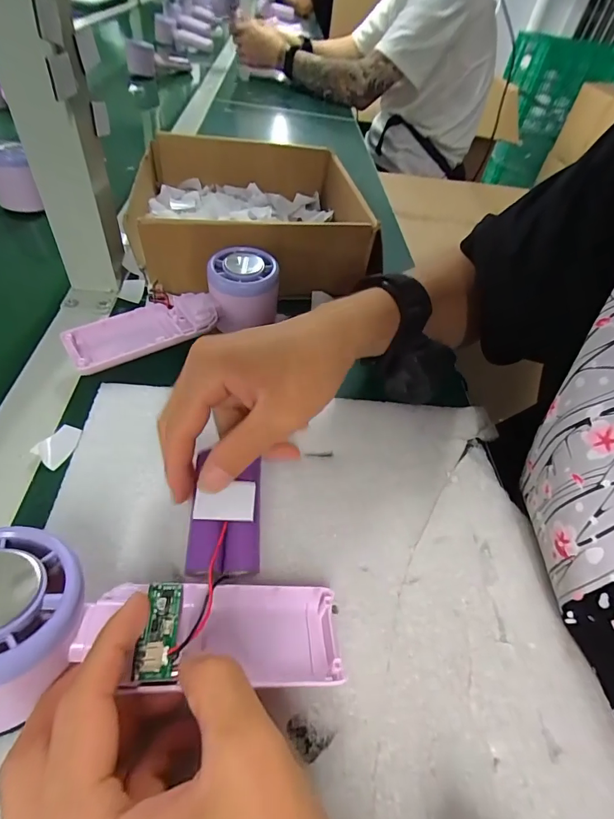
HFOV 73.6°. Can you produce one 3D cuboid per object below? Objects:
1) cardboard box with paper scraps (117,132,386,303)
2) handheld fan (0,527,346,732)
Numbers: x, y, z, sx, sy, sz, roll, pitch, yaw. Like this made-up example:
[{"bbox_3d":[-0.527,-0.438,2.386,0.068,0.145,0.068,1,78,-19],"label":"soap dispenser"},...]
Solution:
[{"bbox_3d":[-0.055,-0.211,0.433,0.219,0.076,0.243,-1,51,-12],"label":"cardboard box with paper scraps"},{"bbox_3d":[-0.064,0.092,0.171,0.164,0.032,0.060,17,43,-25],"label":"handheld fan"}]

